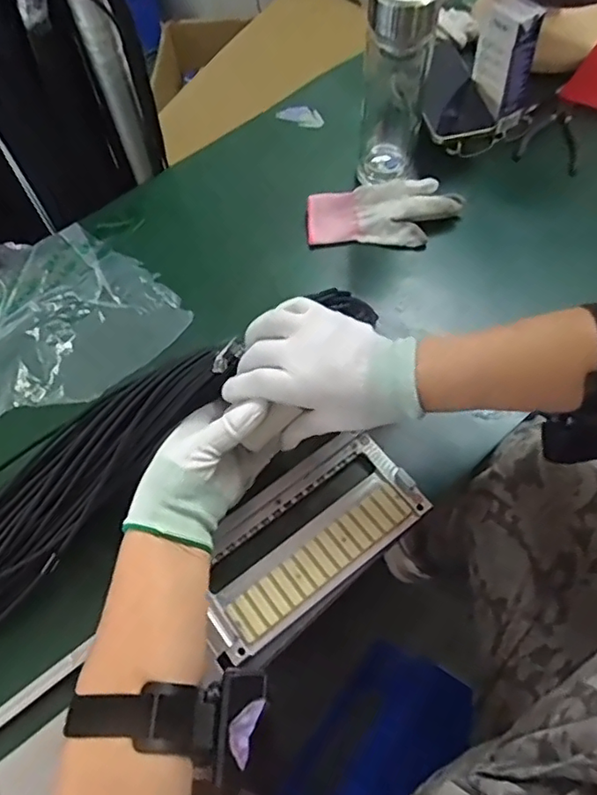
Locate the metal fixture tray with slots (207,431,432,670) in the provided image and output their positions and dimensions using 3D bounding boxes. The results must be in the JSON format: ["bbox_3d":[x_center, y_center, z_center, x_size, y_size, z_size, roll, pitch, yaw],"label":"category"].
[{"bbox_3d":[0.002,0.116,0.483,0.205,0.015,0.102,-35,66,-15],"label":"metal fixture tray with slots"}]

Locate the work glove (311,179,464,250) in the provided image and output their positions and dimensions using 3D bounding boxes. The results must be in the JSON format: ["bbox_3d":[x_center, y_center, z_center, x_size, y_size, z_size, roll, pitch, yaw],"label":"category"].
[{"bbox_3d":[0.094,-0.205,0.631,0.163,0.030,0.077,2,62,3],"label":"work glove"}]

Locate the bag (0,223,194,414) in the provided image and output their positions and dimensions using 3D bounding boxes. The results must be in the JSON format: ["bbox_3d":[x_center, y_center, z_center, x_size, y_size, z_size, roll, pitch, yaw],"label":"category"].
[{"bbox_3d":[-0.295,-0.072,0.586,0.334,0.045,0.216,-19,61,-14],"label":"bag"}]

